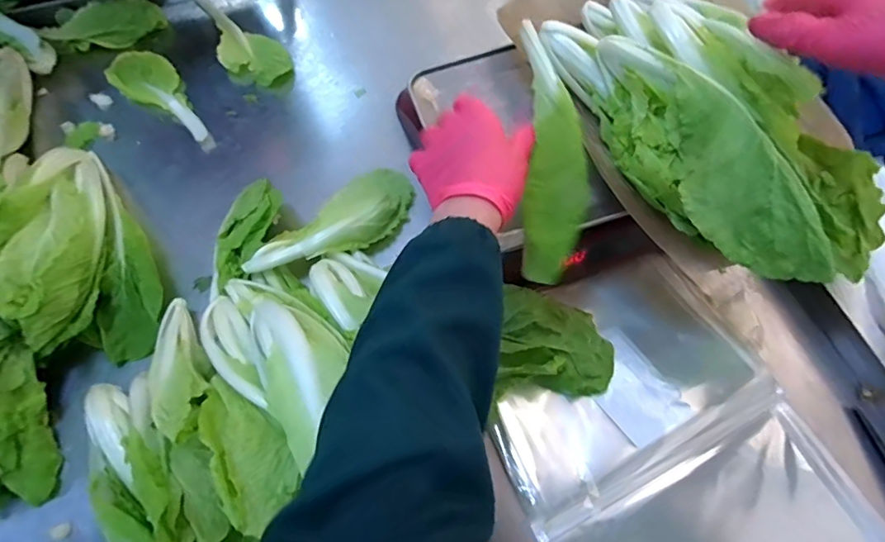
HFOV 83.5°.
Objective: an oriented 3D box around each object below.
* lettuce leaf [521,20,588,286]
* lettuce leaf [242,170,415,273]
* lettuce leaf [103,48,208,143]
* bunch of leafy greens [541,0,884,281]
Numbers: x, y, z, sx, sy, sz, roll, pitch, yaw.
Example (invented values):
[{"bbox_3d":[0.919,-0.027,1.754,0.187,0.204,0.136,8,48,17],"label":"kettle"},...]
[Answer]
[{"bbox_3d":[0.100,-0.119,0.458,0.052,0.030,0.272,2,67,2],"label":"lettuce leaf"},{"bbox_3d":[-0.125,-0.050,0.586,0.216,0.038,0.083,-38,70,-16],"label":"lettuce leaf"},{"bbox_3d":[-0.401,-0.251,0.707,0.078,0.024,0.193,-41,71,-17],"label":"lettuce leaf"},{"bbox_3d":[0.237,-0.142,0.439,0.169,0.078,0.331,-31,68,-13],"label":"bunch of leafy greens"}]

